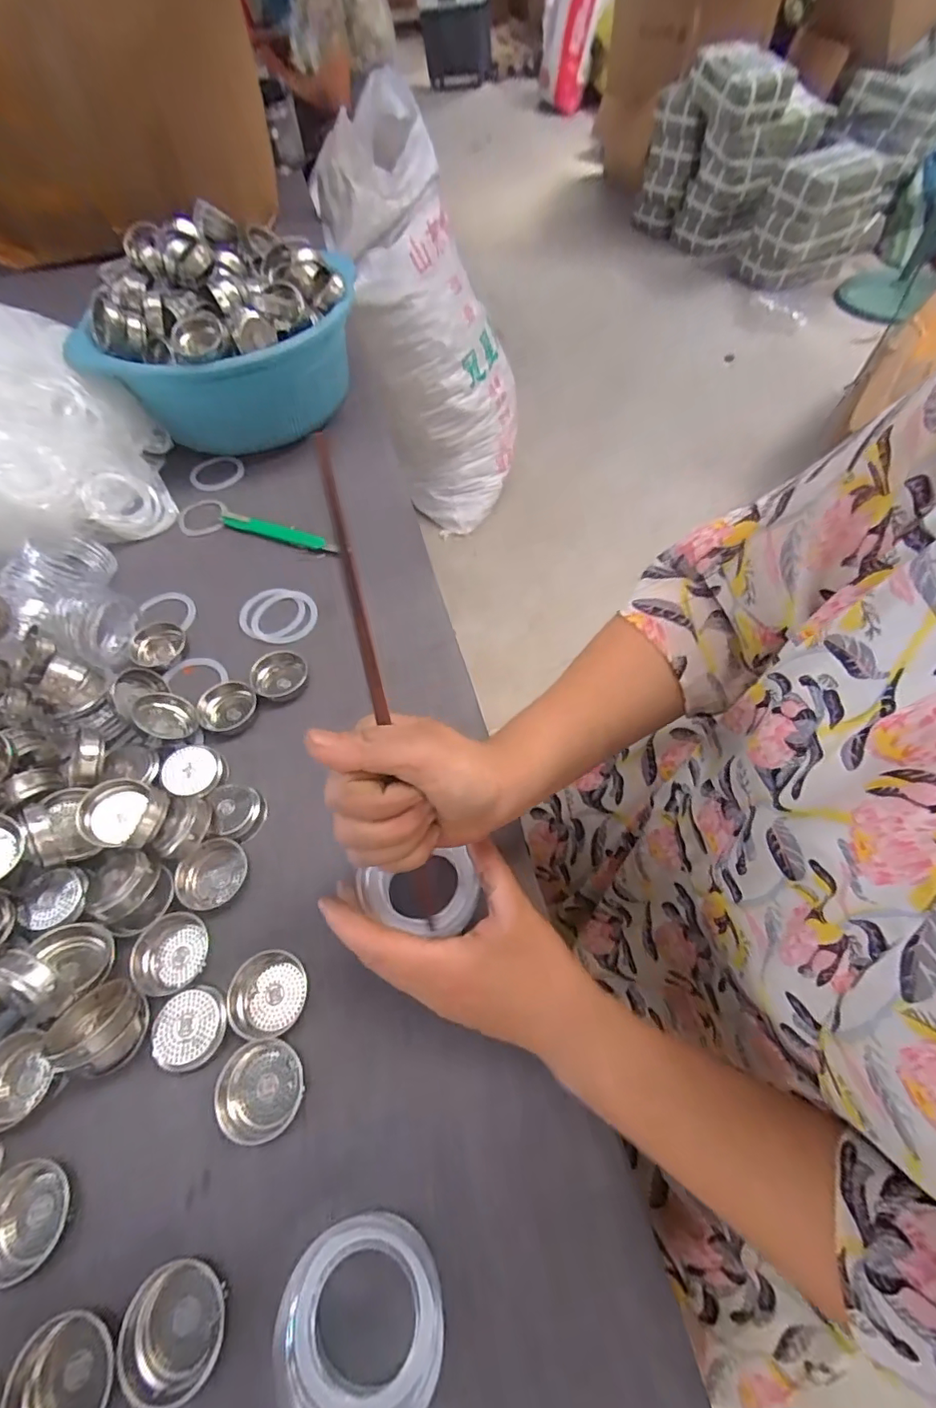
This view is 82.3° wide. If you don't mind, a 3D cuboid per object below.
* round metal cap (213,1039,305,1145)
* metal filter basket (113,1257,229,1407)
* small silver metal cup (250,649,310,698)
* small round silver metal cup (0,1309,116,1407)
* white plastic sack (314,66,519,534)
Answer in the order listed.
[{"bbox_3d":[-0.111,0.205,0.285,0.041,0.016,0.044,-1,58,2],"label":"round metal cap"},{"bbox_3d":[-0.132,0.282,0.242,0.042,0.014,0.042,-5,58,0],"label":"metal filter basket"},{"bbox_3d":[-0.153,-0.023,0.437,0.041,0.014,0.047,36,66,23],"label":"small silver metal cup"},{"bbox_3d":[-0.177,0.297,0.235,0.045,0.016,0.043,-1,58,2],"label":"small round silver metal cup"},{"bbox_3d":[-0.119,-0.919,1.350,0.304,0.862,0.522,19,60,32],"label":"white plastic sack"}]

